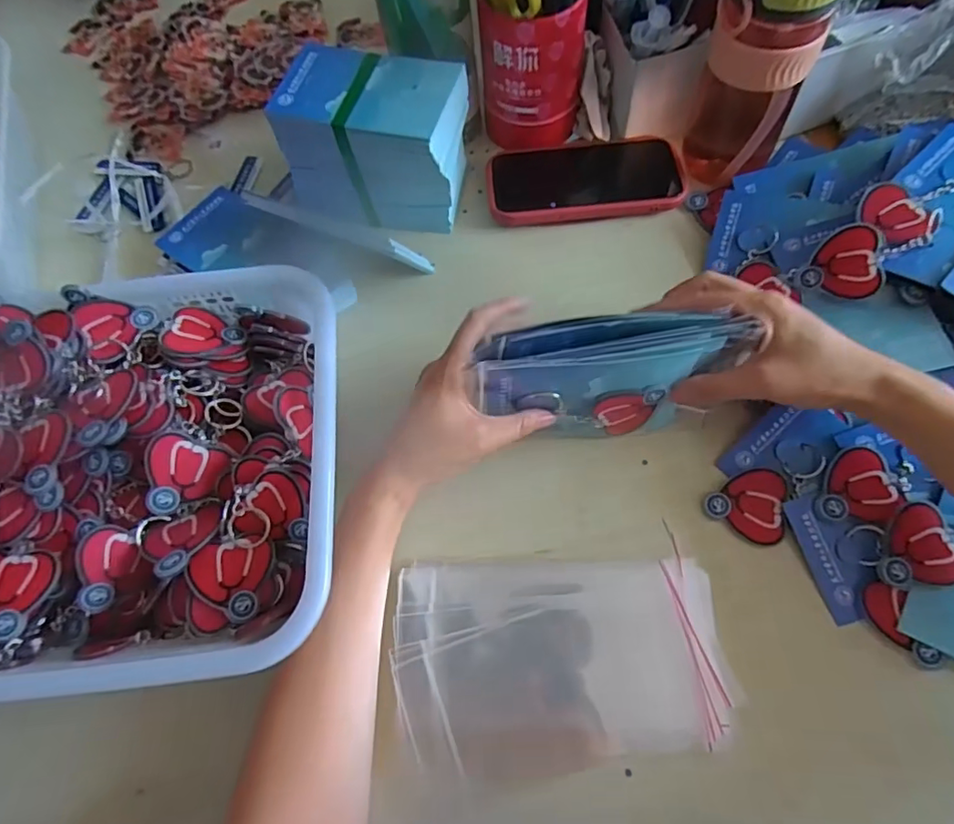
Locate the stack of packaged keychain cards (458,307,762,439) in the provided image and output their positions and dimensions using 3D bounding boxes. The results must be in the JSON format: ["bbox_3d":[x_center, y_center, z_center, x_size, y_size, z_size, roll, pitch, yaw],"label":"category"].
[{"bbox_3d":[0.088,-0.020,0.368,0.169,0.093,0.021,-8,41,1],"label":"stack of packaged keychain cards"}]

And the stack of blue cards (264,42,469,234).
[{"bbox_3d":[-0.081,-0.223,0.468,0.139,0.106,0.096,11,71,11],"label":"stack of blue cards"}]

